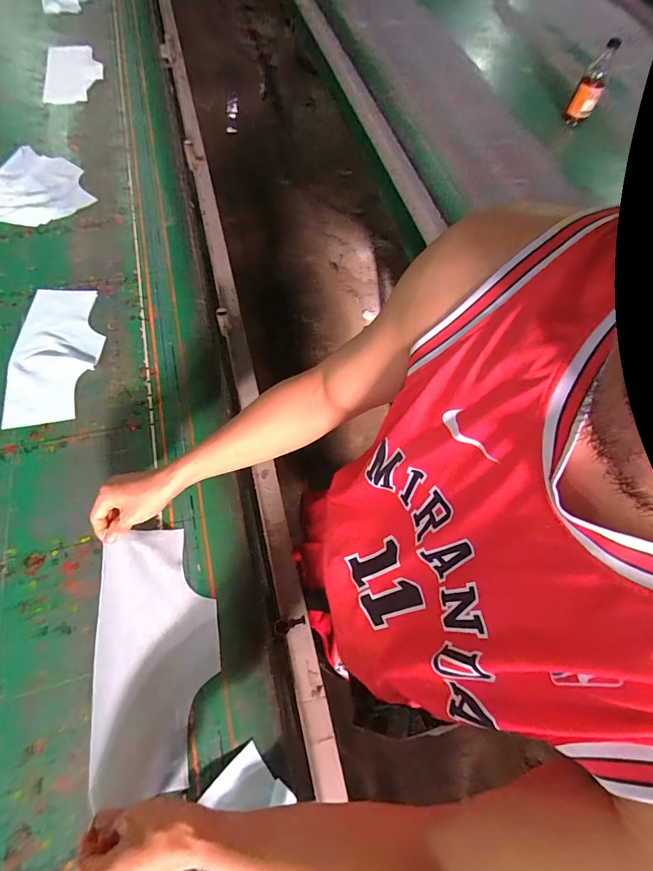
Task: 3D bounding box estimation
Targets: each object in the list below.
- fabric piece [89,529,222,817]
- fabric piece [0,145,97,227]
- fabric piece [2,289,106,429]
[{"bbox_3d":[-0.220,0.267,0.505,0.145,0.041,0.294,-8,65,-6],"label":"fabric piece"},{"bbox_3d":[-0.675,-0.559,0.889,0.261,0.022,0.235,36,69,13],"label":"fabric piece"},{"bbox_3d":[-0.486,-0.155,0.710,0.145,0.013,0.288,-2,65,-3],"label":"fabric piece"}]

